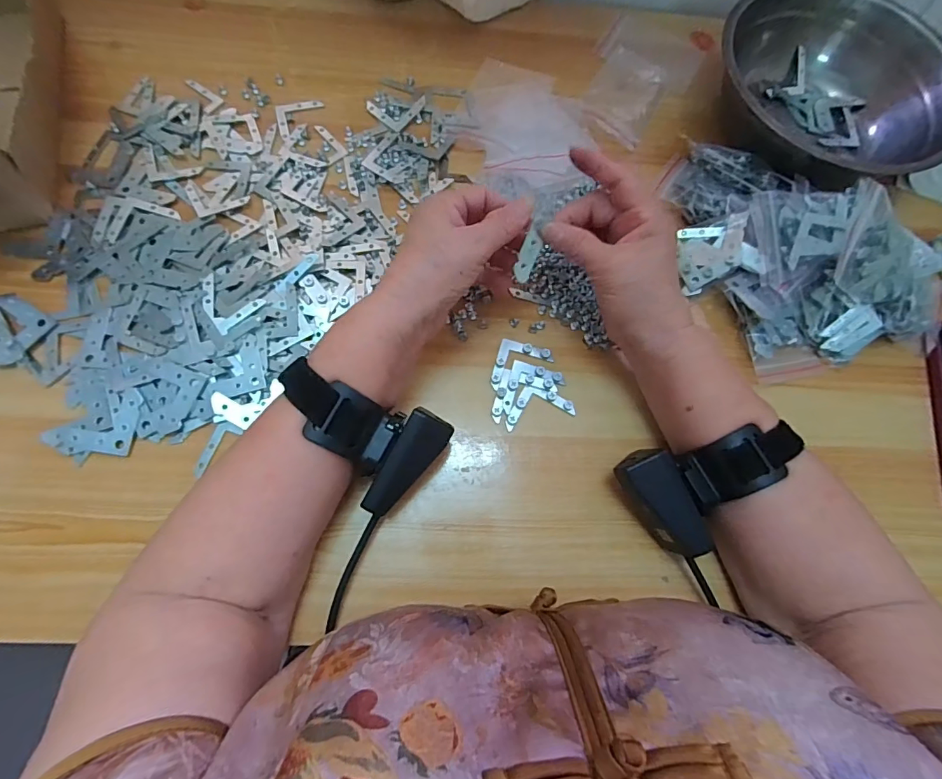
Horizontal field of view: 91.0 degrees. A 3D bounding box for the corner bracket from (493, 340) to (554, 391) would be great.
[{"bbox_3d":[0.034,-0.024,0.355,0.052,0.005,0.032,-24,75,-12],"label":"corner bracket"}]

